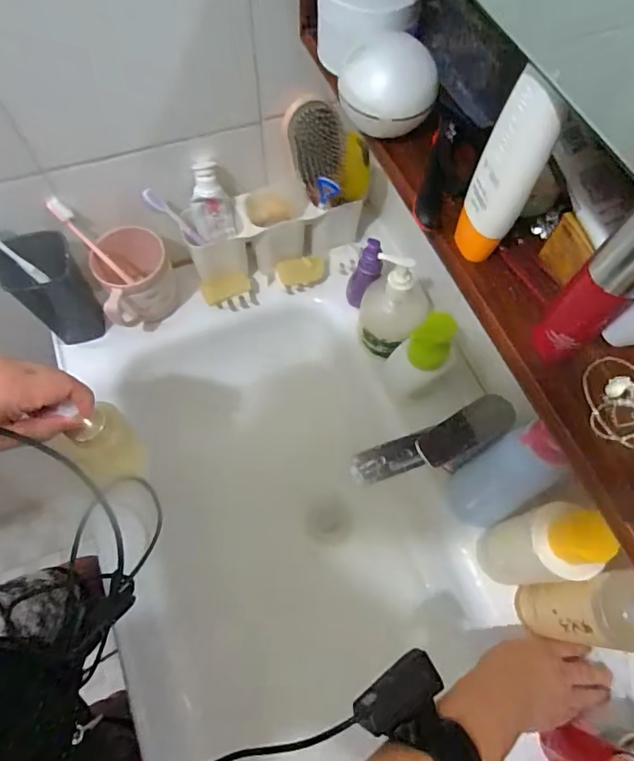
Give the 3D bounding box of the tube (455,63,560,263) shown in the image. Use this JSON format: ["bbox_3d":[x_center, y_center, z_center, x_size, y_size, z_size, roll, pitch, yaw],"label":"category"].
[{"bbox_3d":[0.113,-0.119,0.287,0.024,0.123,0.032,-17,68,-8],"label":"tube"}]

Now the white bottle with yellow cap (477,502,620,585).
[{"bbox_3d":[0.209,0.169,0.475,0.051,0.206,0.062,-17,68,-8],"label":"white bottle with yellow cap"}]

